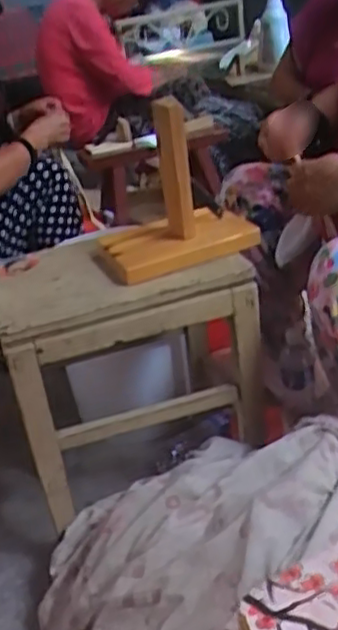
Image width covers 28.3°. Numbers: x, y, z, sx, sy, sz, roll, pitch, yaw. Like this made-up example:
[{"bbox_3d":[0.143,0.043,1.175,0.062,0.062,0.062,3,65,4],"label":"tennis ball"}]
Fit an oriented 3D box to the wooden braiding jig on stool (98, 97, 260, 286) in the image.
[{"bbox_3d":[0.003,-0.180,0.958,0.222,0.209,0.155,-14,28,-12],"label":"wooden braiding jig on stool"}]

